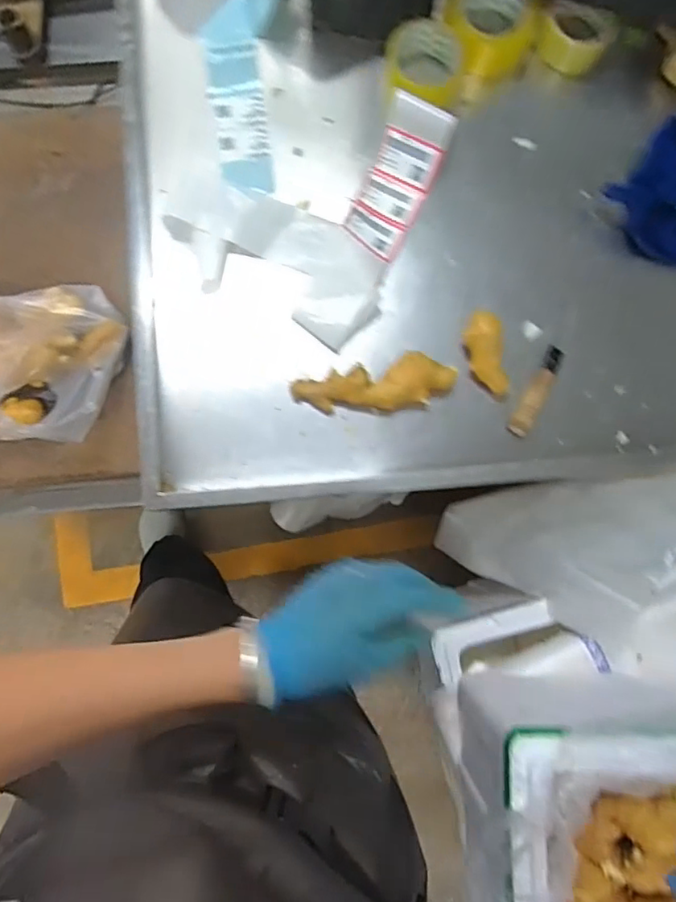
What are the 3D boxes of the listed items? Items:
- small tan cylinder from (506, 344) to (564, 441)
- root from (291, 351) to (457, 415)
[{"bbox_3d":[0.227,-0.070,0.635,0.025,0.018,0.112,27,84,1],"label":"small tan cylinder"},{"bbox_3d":[0.041,-0.071,0.629,0.177,0.028,0.055,-10,85,3],"label":"root"}]

